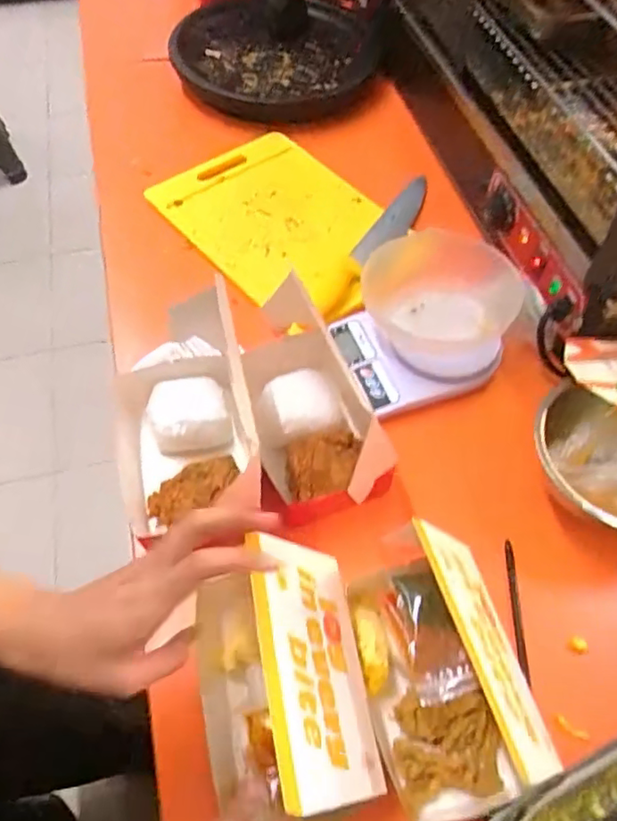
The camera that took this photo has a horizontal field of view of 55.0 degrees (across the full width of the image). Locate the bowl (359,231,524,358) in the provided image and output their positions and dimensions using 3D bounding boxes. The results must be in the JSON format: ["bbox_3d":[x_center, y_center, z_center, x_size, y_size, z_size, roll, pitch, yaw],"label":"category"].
[{"bbox_3d":[0.157,-0.122,0.692,0.173,0.069,0.173,-3,58,-2],"label":"bowl"}]

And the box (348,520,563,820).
[{"bbox_3d":[0.098,0.195,0.442,0.110,0.163,0.176,-6,58,-4],"label":"box"}]

